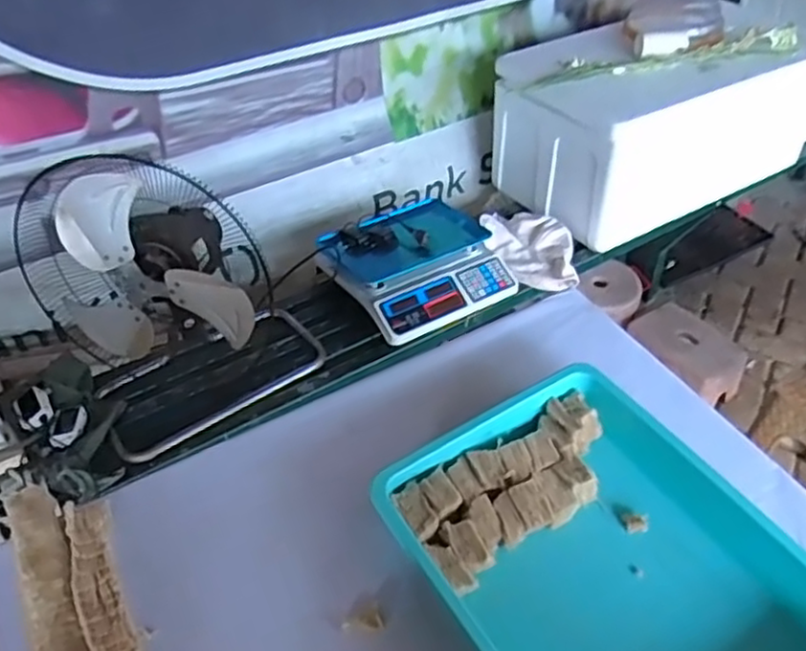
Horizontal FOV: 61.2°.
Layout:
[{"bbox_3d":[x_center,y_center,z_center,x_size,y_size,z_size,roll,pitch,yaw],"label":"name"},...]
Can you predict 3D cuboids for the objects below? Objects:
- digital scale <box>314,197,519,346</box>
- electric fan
[{"bbox_3d":[0.029,-0.134,1.462,0.344,0.084,0.325,-22,46,-21],"label":"digital scale"},{"bbox_3d":[-0.446,-0.096,1.187,0.399,0.383,0.208,1,42,4],"label":"electric fan"}]

